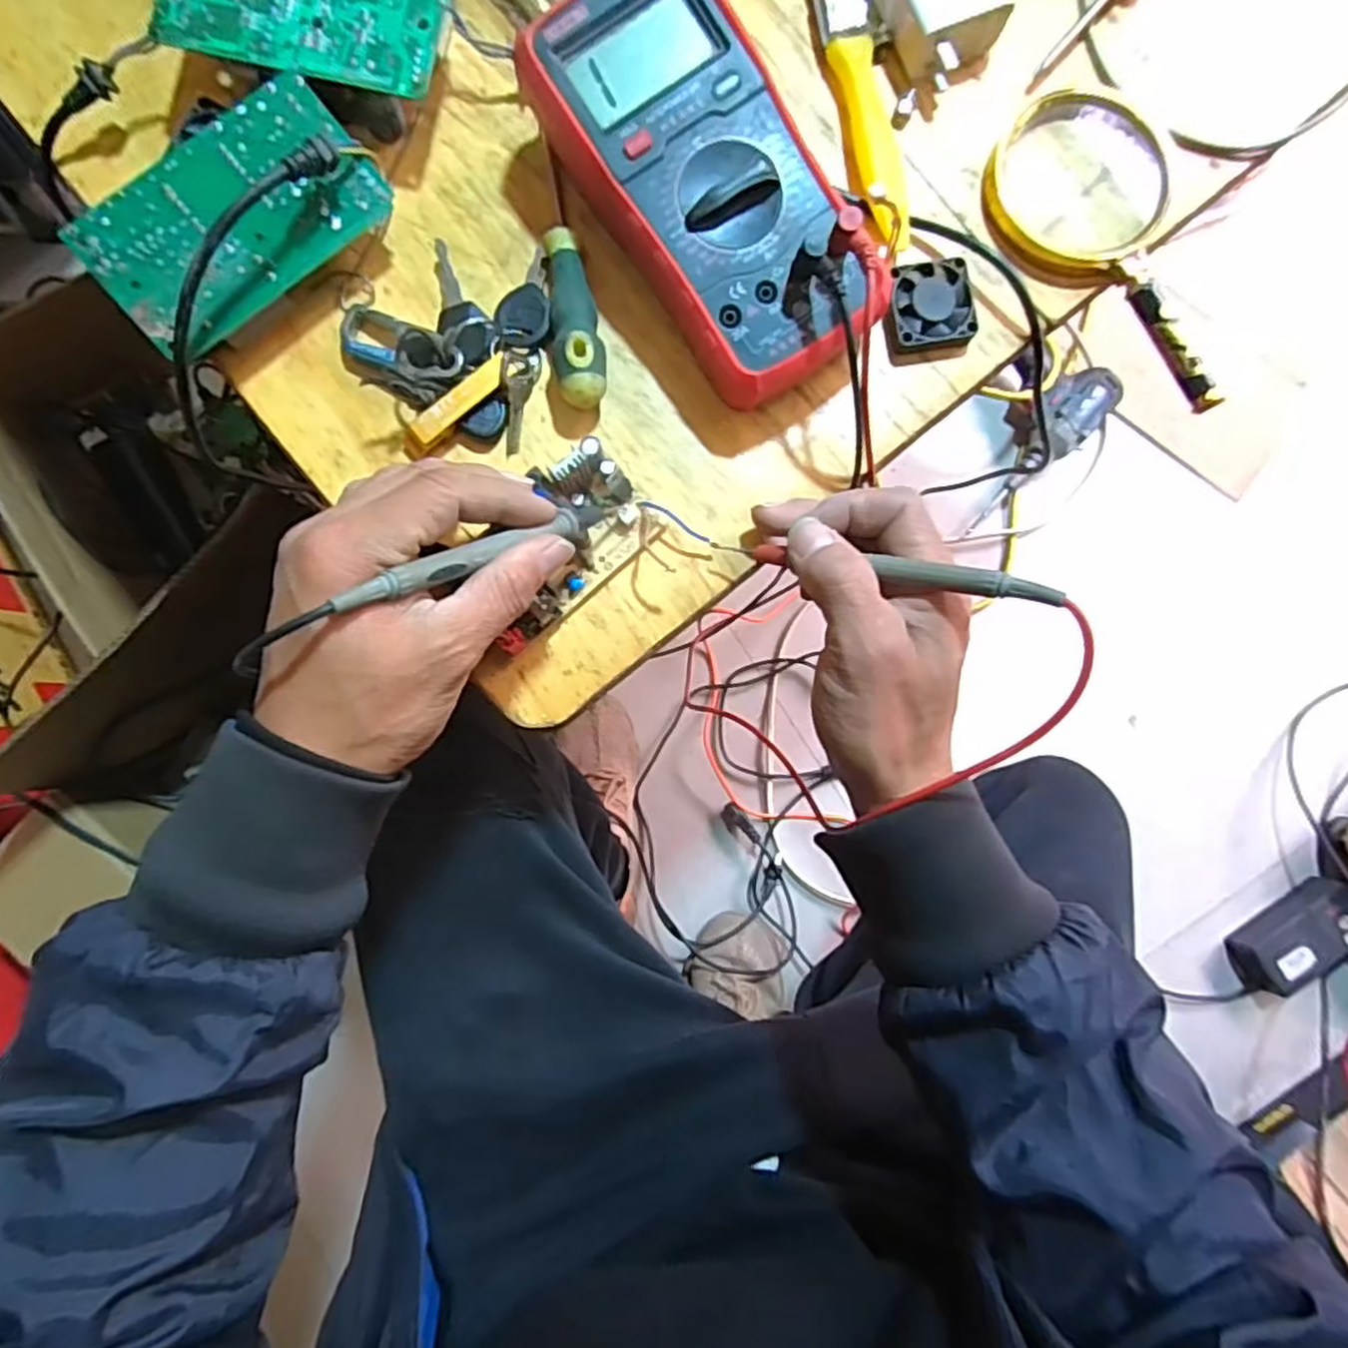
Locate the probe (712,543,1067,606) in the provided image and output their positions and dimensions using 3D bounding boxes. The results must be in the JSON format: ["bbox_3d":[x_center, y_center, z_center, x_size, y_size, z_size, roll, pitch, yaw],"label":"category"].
[{"bbox_3d":[0.081,-0.044,0.307,0.148,0.018,0.012,17,85,42],"label":"probe"}]

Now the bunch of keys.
[{"bbox_3d":[-0.109,-0.160,0.343,0.090,0.031,0.097,14,87,-1],"label":"bunch of keys"}]

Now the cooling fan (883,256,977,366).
[{"bbox_3d":[0.124,-0.178,0.364,0.043,0.013,0.044,-8,87,-2],"label":"cooling fan"}]

